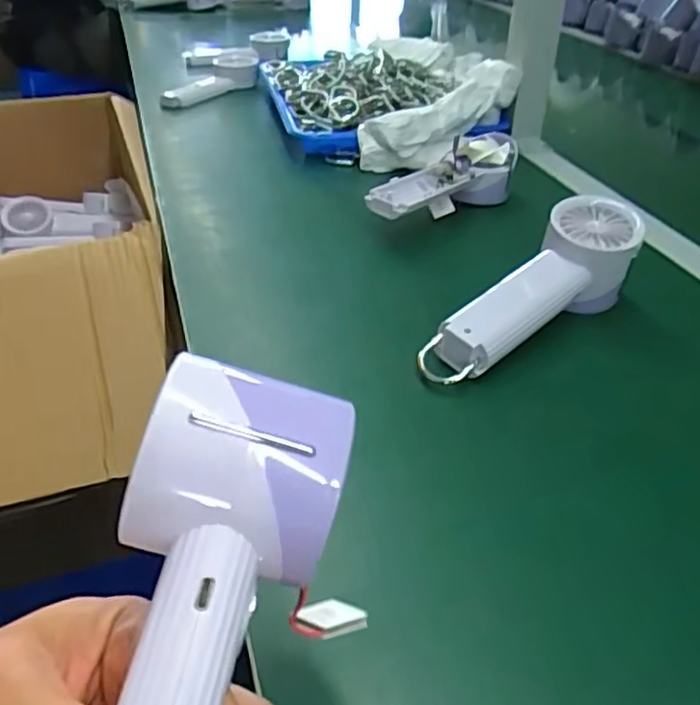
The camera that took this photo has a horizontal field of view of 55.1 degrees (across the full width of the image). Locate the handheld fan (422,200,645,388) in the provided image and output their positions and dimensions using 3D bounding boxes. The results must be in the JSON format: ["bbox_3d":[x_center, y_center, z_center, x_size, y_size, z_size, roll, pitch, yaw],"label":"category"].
[{"bbox_3d":[0.126,-0.042,0.440,0.061,0.061,0.187,31,45,34],"label":"handheld fan"}]

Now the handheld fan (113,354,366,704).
[{"bbox_3d":[-0.041,0.084,0.179,0.058,0.046,0.169,6,63,11],"label":"handheld fan"}]

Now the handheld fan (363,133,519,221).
[{"bbox_3d":[0.086,-0.150,0.596,0.066,0.045,0.175,24,42,29],"label":"handheld fan"}]

